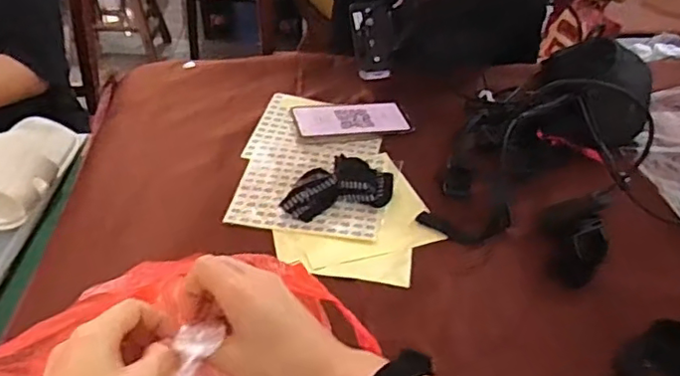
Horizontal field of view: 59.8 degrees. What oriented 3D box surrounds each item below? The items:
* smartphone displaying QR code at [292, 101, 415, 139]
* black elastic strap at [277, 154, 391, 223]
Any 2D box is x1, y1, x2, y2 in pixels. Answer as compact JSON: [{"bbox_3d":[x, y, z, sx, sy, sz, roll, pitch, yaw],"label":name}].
[{"bbox_3d":[0.016,-0.098,0.821,0.160,0.015,0.064,-4,39,-9],"label":"smartphone displaying QR code"},{"bbox_3d":[-0.002,-0.004,0.693,0.134,0.030,0.068,-8,40,-14],"label":"black elastic strap"}]

